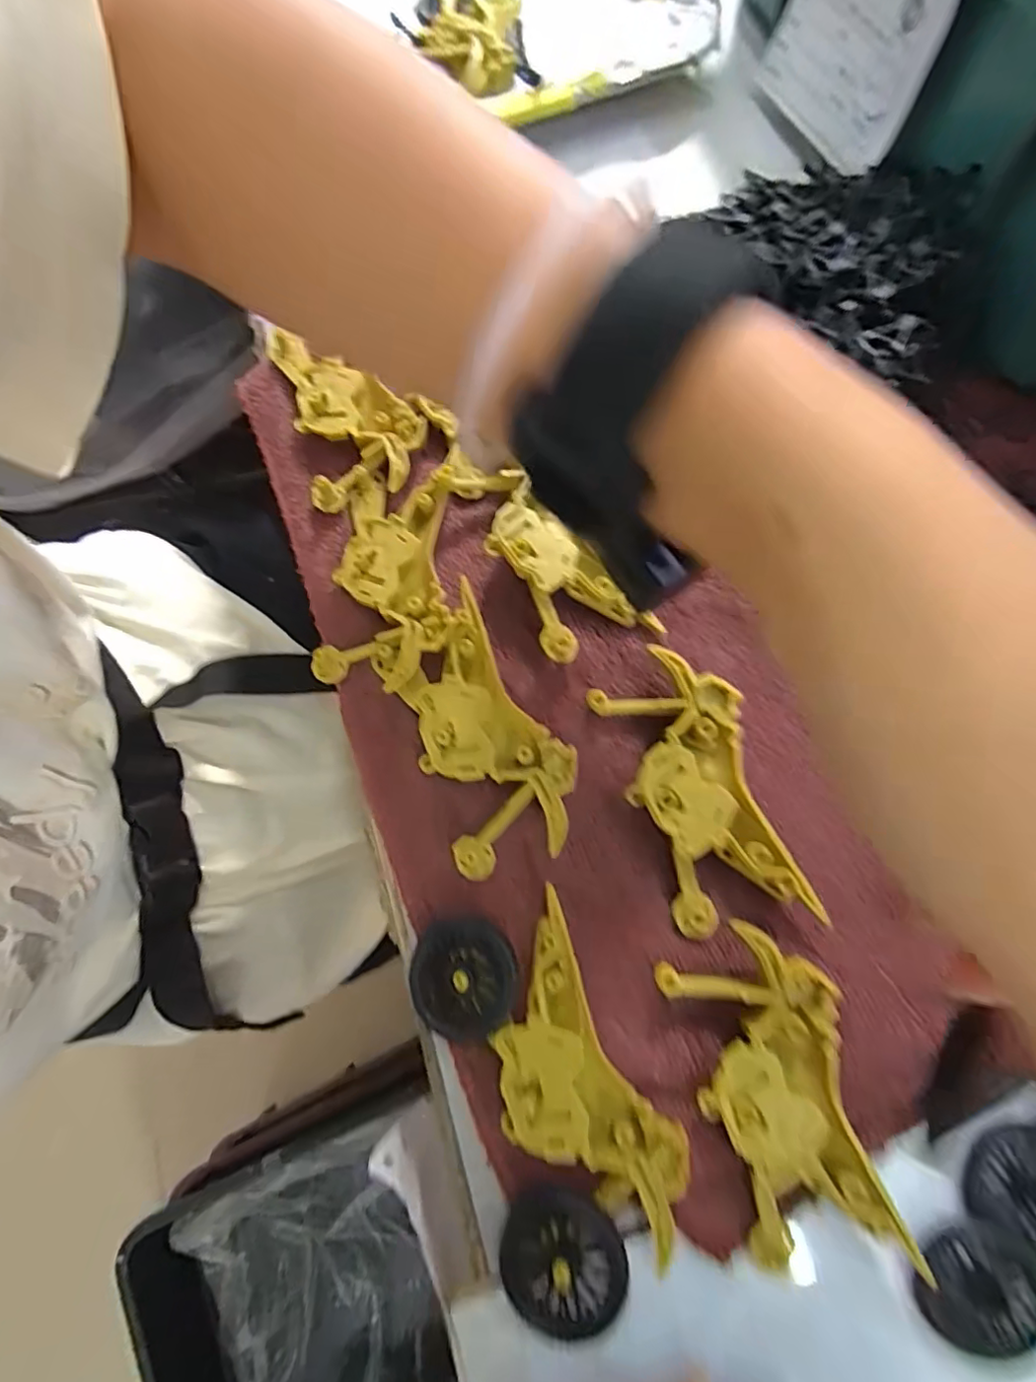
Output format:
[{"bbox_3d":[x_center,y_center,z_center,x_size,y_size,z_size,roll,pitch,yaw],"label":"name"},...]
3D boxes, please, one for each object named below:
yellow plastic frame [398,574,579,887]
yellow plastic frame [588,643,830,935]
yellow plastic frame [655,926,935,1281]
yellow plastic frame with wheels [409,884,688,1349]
[{"bbox_3d":[-0.013,0.014,0.214,0.050,0.013,0.098,-21,77,-5],"label":"yellow plastic frame"},{"bbox_3d":[0.066,0.036,0.208,0.048,0.012,0.097,-20,77,-4],"label":"yellow plastic frame"},{"bbox_3d":[0.083,0.127,0.180,0.048,0.017,0.098,-18,77,-4],"label":"yellow plastic frame"},{"bbox_3d":[0.010,0.130,0.181,0.062,0.015,0.116,-21,77,-4],"label":"yellow plastic frame with wheels"}]

